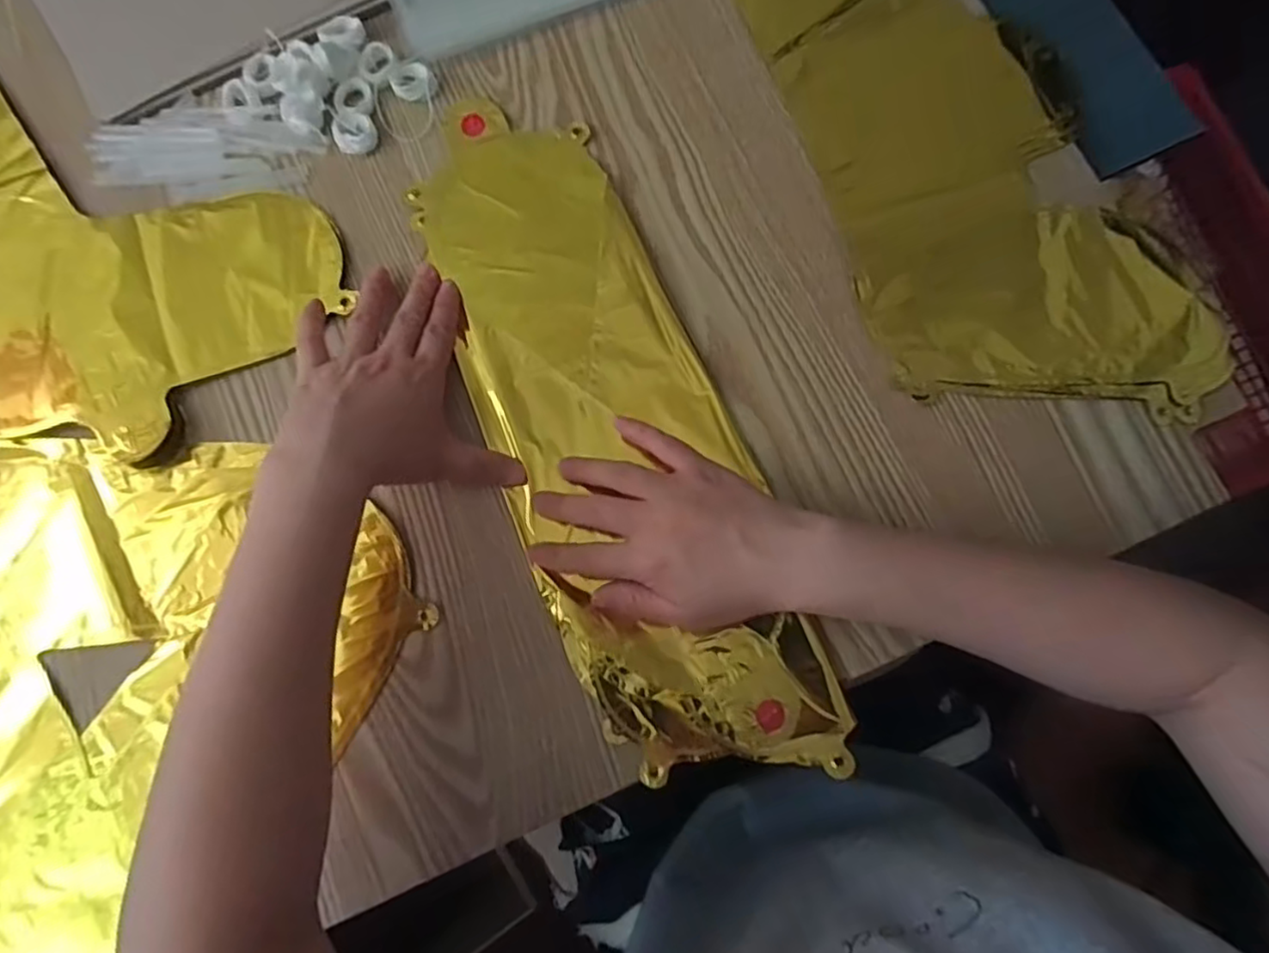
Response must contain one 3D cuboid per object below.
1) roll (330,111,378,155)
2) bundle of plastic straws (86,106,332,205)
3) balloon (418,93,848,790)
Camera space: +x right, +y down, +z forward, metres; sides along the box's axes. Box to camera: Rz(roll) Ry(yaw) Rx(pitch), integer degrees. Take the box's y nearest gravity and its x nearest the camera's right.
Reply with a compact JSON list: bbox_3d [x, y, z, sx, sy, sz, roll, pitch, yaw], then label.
[{"bbox_3d":[-0.176,-0.216,0.420,0.025,0.011,0.023,0,79,0],"label":"roll"},{"bbox_3d":[-0.269,-0.204,0.420,0.138,0.007,0.059,-2,79,-1],"label":"bundle of plastic straws"},{"bbox_3d":[-0.017,-0.036,0.392,0.132,0.009,0.427,-22,79,-4],"label":"balloon"}]

